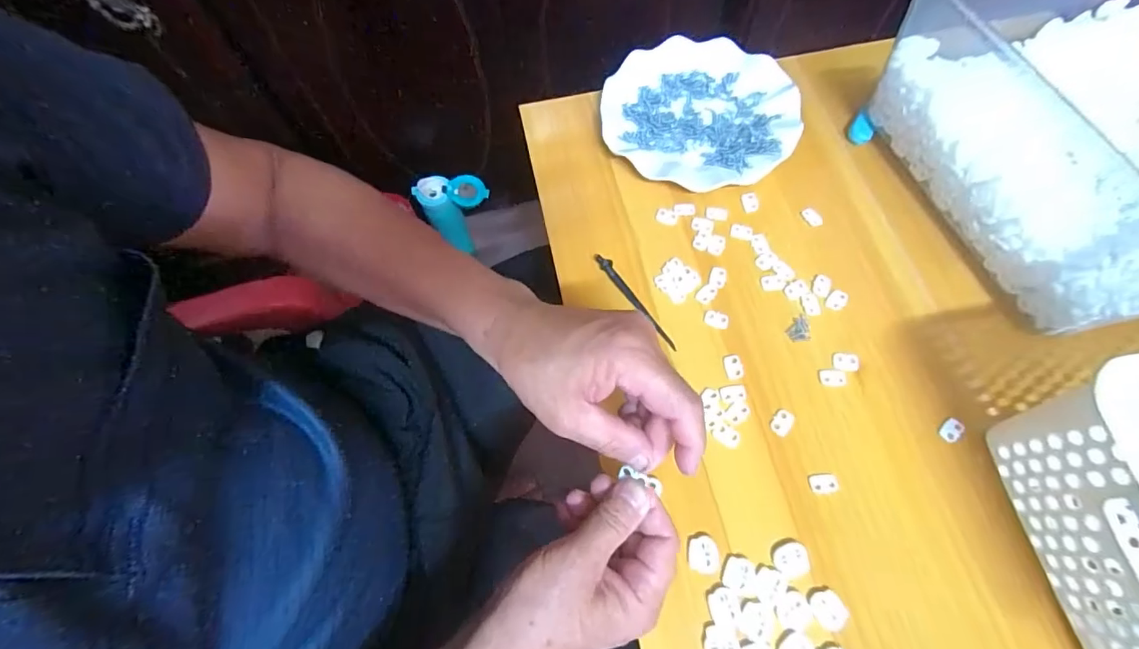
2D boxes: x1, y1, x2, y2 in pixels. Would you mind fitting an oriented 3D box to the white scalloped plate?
[{"bbox_3d":[0.125,-0.205,0.477,0.177,0.022,0.160,20,69,10],"label":"white scalloped plate"}]

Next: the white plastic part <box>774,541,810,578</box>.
[{"bbox_3d":[0.151,0.159,0.333,0.024,0.004,0.020,-23,68,-8],"label":"white plastic part"}]

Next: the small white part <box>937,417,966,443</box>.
[{"bbox_3d":[0.283,0.078,0.365,0.014,0.004,0.019,38,73,16],"label":"small white part"}]

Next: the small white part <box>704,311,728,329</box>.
[{"bbox_3d":[0.121,-0.004,0.405,0.019,0.004,0.013,20,69,10],"label":"small white part"}]

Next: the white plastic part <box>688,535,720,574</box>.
[{"bbox_3d":[0.092,0.157,0.338,0.020,0.004,0.023,-2,67,1],"label":"white plastic part"}]

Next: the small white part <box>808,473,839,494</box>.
[{"bbox_3d":[0.183,0.114,0.354,0.019,0.004,0.014,-1,67,2],"label":"small white part"}]

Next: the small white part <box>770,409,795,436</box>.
[{"bbox_3d":[0.160,0.073,0.370,0.014,0.004,0.020,32,72,14],"label":"small white part"}]

